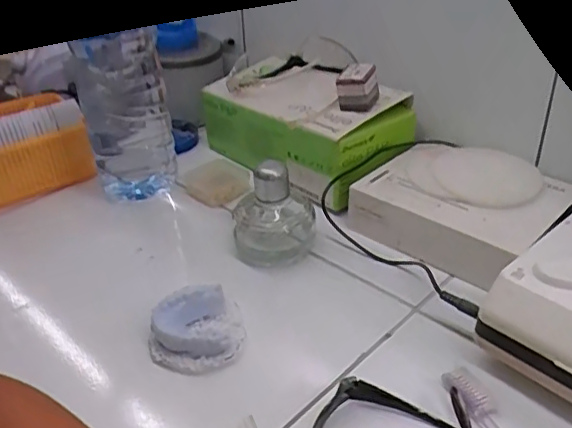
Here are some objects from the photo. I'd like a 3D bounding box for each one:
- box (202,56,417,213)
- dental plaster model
[{"bbox_3d":[0.015,-0.101,0.640,0.124,0.082,0.242,-28,40,-32],"label":"box"},{"bbox_3d":[-0.066,0.086,0.431,0.066,0.027,0.063,-7,32,-7],"label":"dental plaster model"}]

